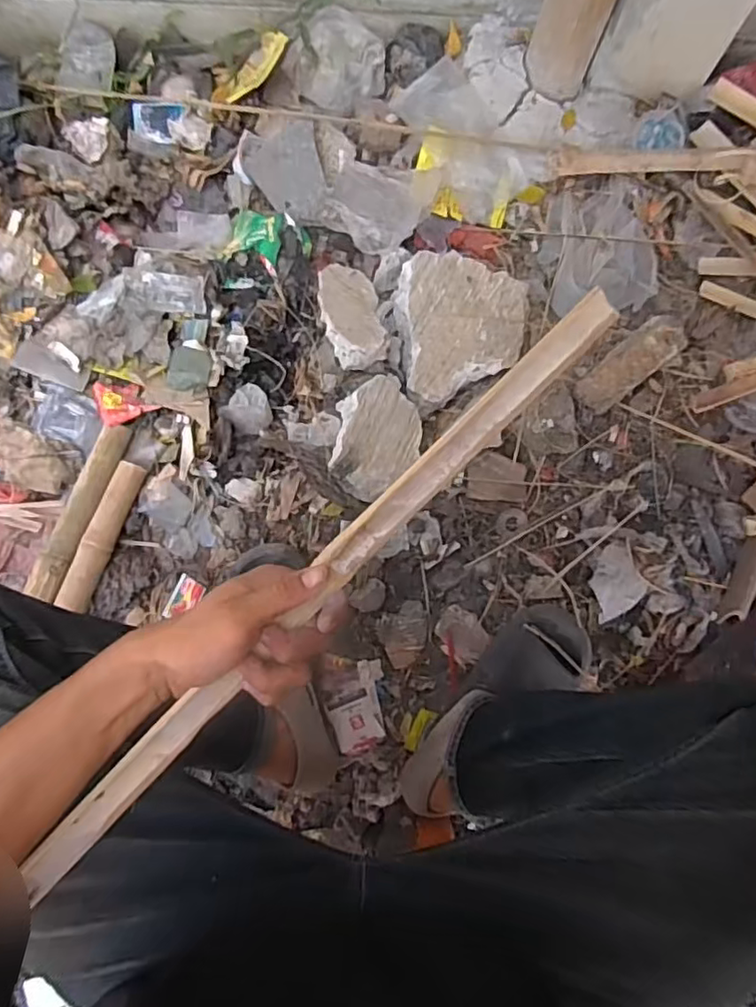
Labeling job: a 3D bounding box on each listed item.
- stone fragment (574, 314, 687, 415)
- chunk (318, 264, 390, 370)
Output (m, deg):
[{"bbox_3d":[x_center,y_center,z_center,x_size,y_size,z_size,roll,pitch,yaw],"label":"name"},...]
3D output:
[{"bbox_3d":[0.356,-0.196,0.849,0.164,0.052,0.063,-39,84,-6],"label":"stone fragment"},{"bbox_3d":[-0.038,-0.273,0.857,0.082,0.039,0.156,-12,82,-3],"label":"chunk"}]

